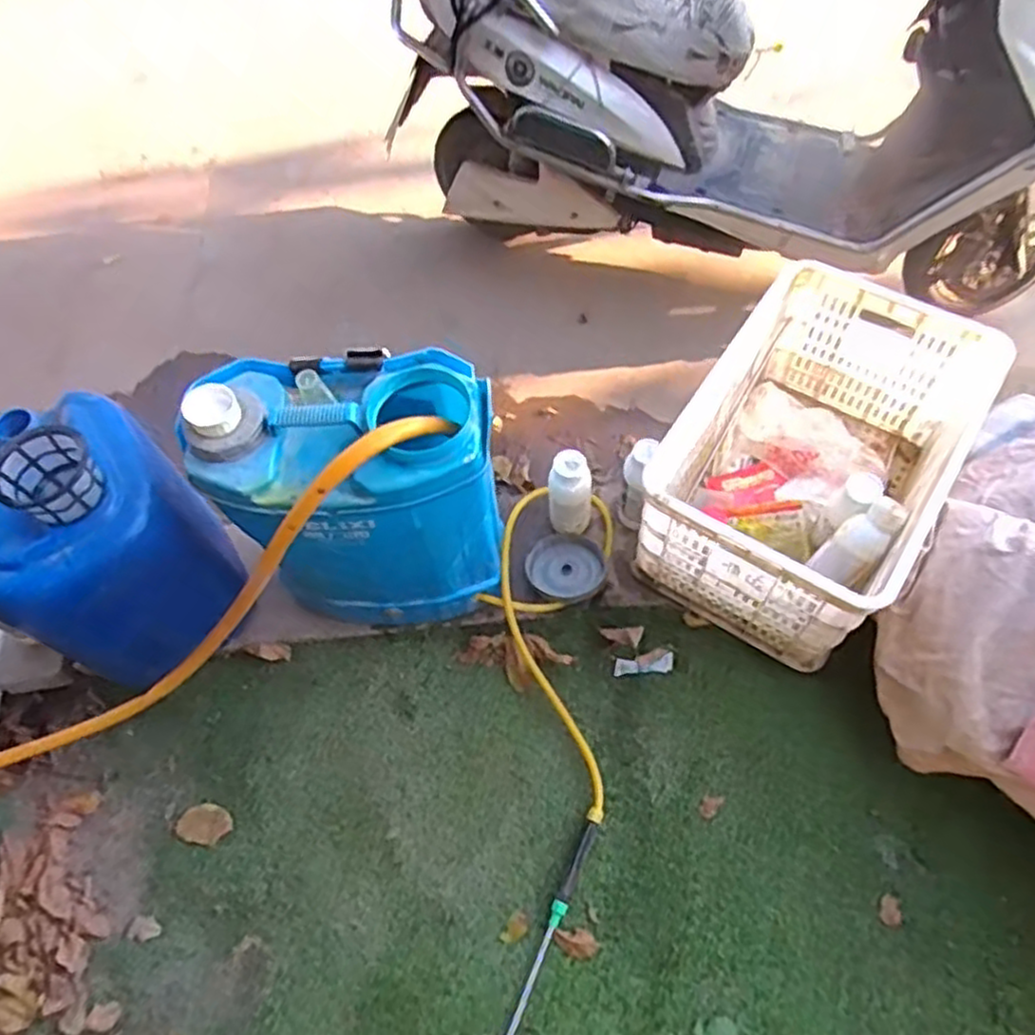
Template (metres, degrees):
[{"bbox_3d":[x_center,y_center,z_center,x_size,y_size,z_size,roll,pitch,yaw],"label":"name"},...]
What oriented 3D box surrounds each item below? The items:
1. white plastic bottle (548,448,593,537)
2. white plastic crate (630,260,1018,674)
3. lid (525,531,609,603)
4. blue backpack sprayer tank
[{"bbox_3d":[0.083,-0.038,1.243,0.081,0.172,0.075,3,63,4],"label":"white plastic bottle"},{"bbox_3d":[0.470,-0.094,1.187,0.375,0.280,0.550,29,68,16],"label":"white plastic crate"},{"bbox_3d":[0.085,0.087,1.265,0.142,0.027,0.123,19,62,34],"label":"lid"},{"bbox_3d":[-0.217,-0.034,1.061,0.368,0.454,0.219,-4,63,1],"label":"blue backpack sprayer tank"}]

